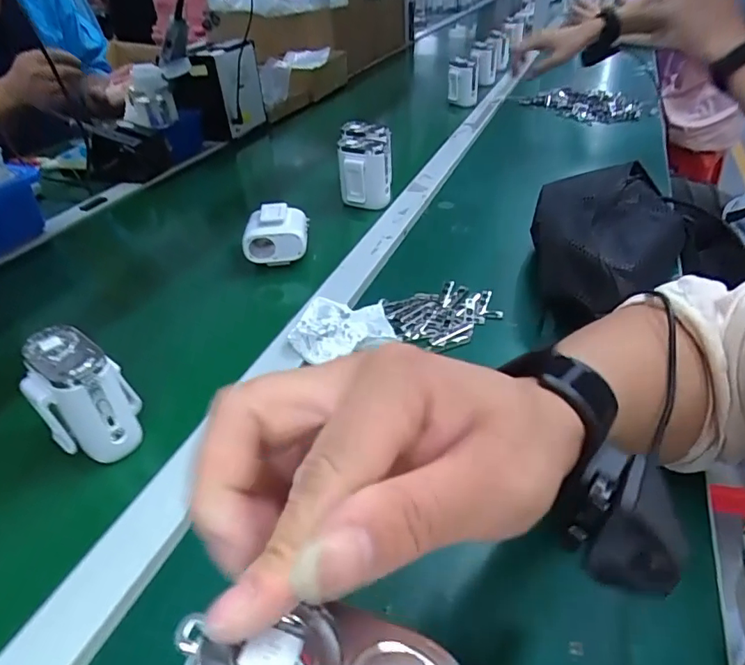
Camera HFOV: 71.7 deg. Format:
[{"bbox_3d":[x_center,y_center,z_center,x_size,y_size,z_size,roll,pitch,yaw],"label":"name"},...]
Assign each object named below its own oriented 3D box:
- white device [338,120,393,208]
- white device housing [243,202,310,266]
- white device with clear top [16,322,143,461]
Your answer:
[{"bbox_3d":[-0.009,-0.235,0.711,0.068,0.079,0.116,-1,39,3],"label":"white device"},{"bbox_3d":[-0.108,-0.113,0.583,0.067,0.043,0.069,-5,39,-2],"label":"white device housing"},{"bbox_3d":[-0.203,0.042,0.361,0.060,0.084,0.063,-29,45,-31],"label":"white device with clear top"}]

